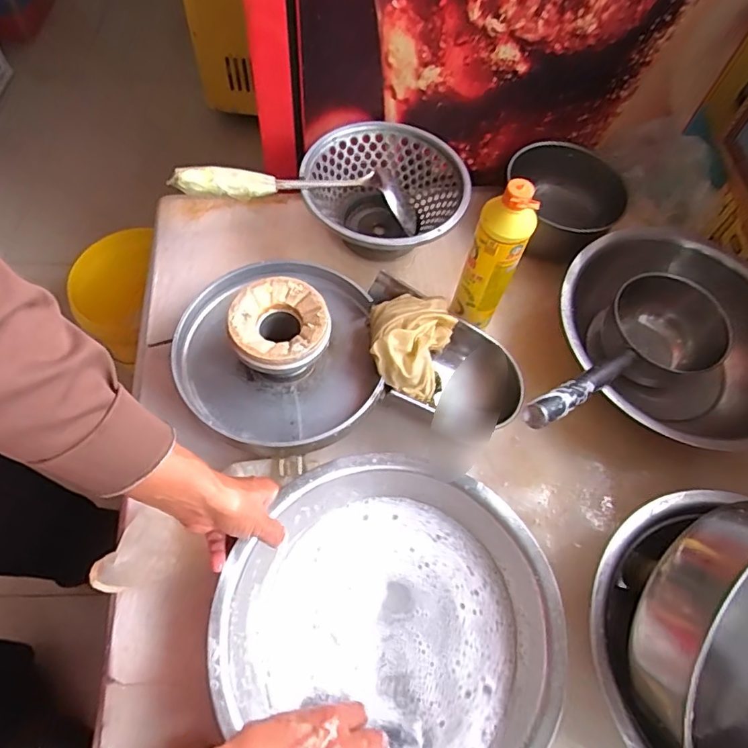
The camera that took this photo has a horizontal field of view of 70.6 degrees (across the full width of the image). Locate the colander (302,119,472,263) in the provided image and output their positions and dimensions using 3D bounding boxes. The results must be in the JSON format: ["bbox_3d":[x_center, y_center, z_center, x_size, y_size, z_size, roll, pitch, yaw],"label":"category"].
[{"bbox_3d":[0.015,-0.237,0.755,0.215,0.117,0.210,2,61,-3],"label":"colander"}]

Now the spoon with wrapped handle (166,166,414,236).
[{"bbox_3d":[-0.092,-0.236,0.686,0.323,0.038,0.065,1,60,-19],"label":"spoon with wrapped handle"}]

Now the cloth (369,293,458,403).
[{"bbox_3d":[0.037,-0.040,0.619,0.099,0.073,0.120,18,61,6],"label":"cloth"}]

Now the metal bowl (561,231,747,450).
[{"bbox_3d":[0.367,-0.044,0.681,0.259,0.110,0.299,7,61,0],"label":"metal bowl"}]

